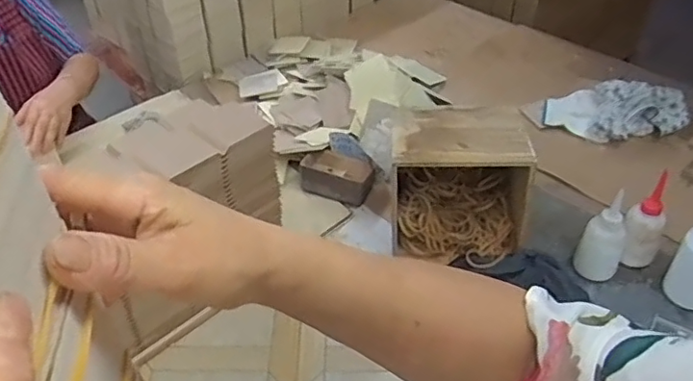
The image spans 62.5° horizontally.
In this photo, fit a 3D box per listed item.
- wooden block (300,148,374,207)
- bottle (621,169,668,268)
[{"bbox_3d":[-0.010,-0.027,1.058,0.143,0.048,0.084,12,44,14],"label":"wooden block"},{"bbox_3d":[0.451,0.061,0.866,0.057,0.137,0.054,30,50,29],"label":"bottle"}]

